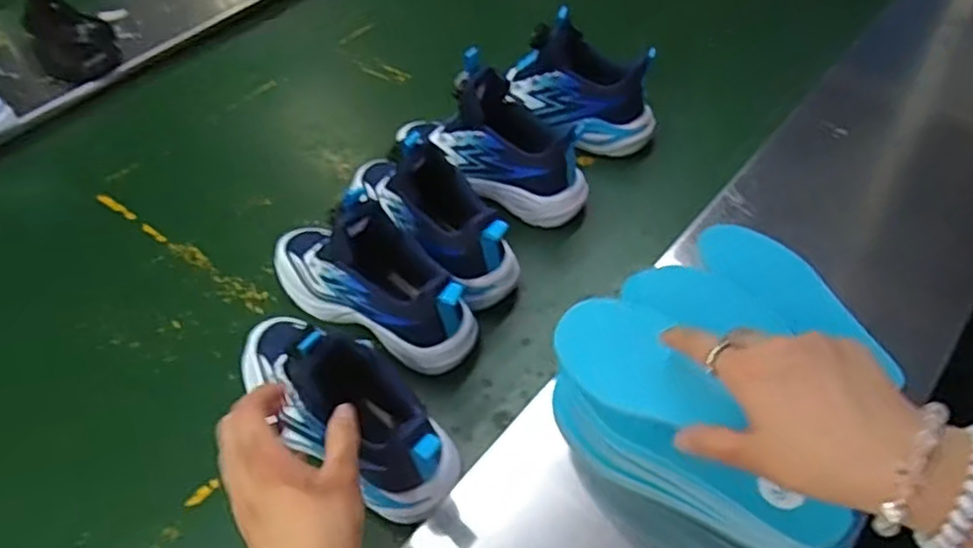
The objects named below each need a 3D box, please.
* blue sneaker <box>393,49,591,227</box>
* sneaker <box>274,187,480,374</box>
[{"bbox_3d":[0.000,-0.140,0.708,0.218,0.147,0.089,34,59,29],"label":"blue sneaker"},{"bbox_3d":[-0.108,-0.006,0.601,0.212,0.134,0.073,25,55,24],"label":"sneaker"}]

